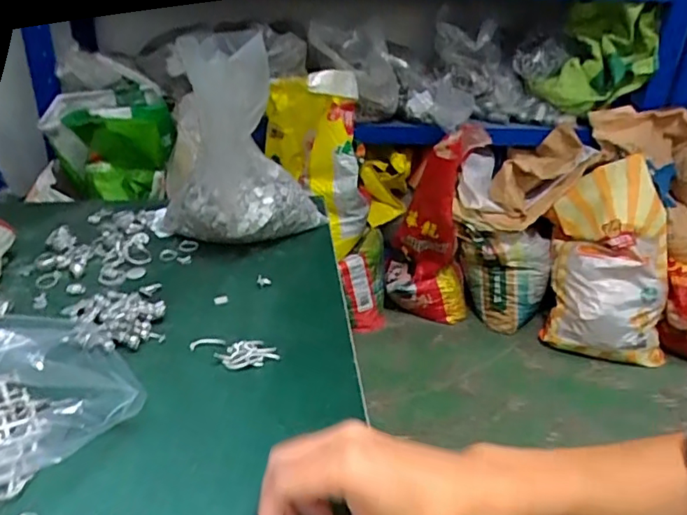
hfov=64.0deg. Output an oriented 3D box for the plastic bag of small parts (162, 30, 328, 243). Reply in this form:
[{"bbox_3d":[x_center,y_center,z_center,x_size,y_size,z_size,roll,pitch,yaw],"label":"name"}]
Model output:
[{"bbox_3d":[-0.107,-0.112,0.586,0.179,0.224,0.096,1,30,-7],"label":"plastic bag of small parts"}]

